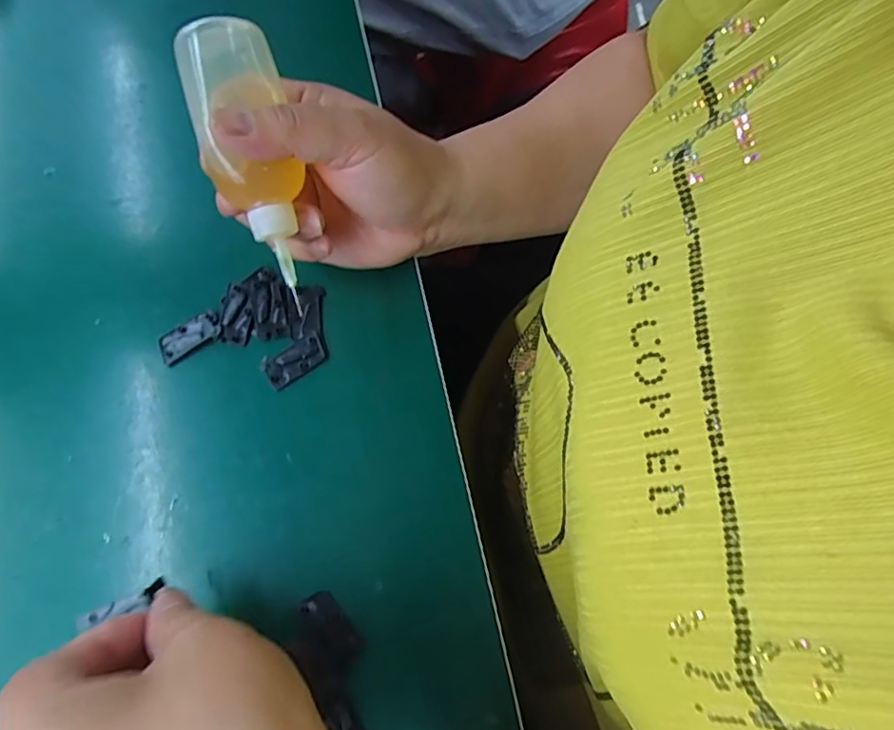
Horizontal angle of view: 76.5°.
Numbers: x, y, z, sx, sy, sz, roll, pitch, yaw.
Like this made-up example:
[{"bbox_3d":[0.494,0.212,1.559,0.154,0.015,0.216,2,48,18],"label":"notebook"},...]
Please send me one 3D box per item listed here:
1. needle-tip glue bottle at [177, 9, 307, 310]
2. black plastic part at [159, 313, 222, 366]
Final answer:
[{"bbox_3d":[-0.085,-0.090,0.245,0.040,0.048,0.114,-16,82,-7],"label":"needle-tip glue bottle"},{"bbox_3d":[-0.138,-0.015,0.304,0.034,0.008,0.016,-32,73,-12],"label":"black plastic part"}]

